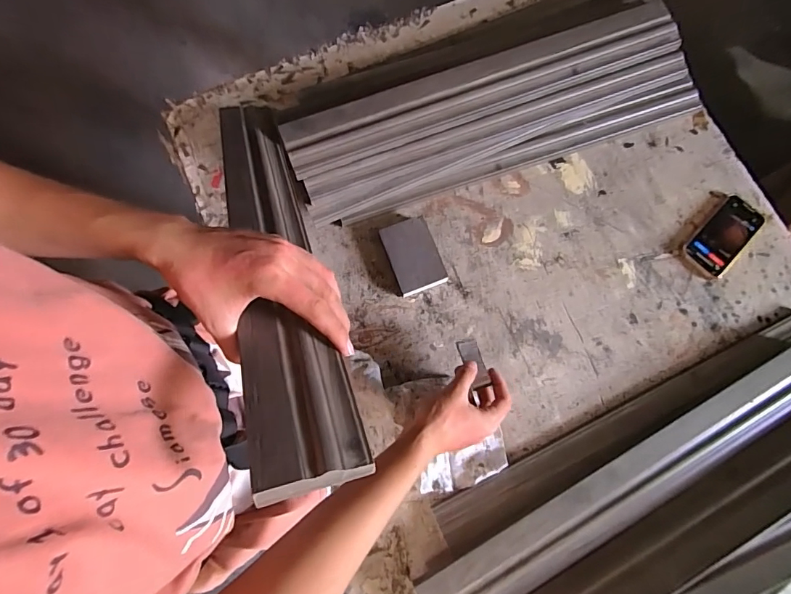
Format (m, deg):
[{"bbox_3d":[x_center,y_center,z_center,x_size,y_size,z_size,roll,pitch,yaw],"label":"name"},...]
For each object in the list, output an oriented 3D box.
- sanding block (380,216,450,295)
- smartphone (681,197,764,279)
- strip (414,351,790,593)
[{"bbox_3d":[0.023,-0.057,0.616,0.064,0.033,0.097,-21,78,-6],"label":"sanding block"},{"bbox_3d":[0.488,-0.093,0.643,0.066,0.012,0.131,42,79,8],"label":"smartphone"},{"bbox_3d":[0.302,0.236,0.541,0.591,0.019,0.079,-29,79,-8],"label":"strip"}]

